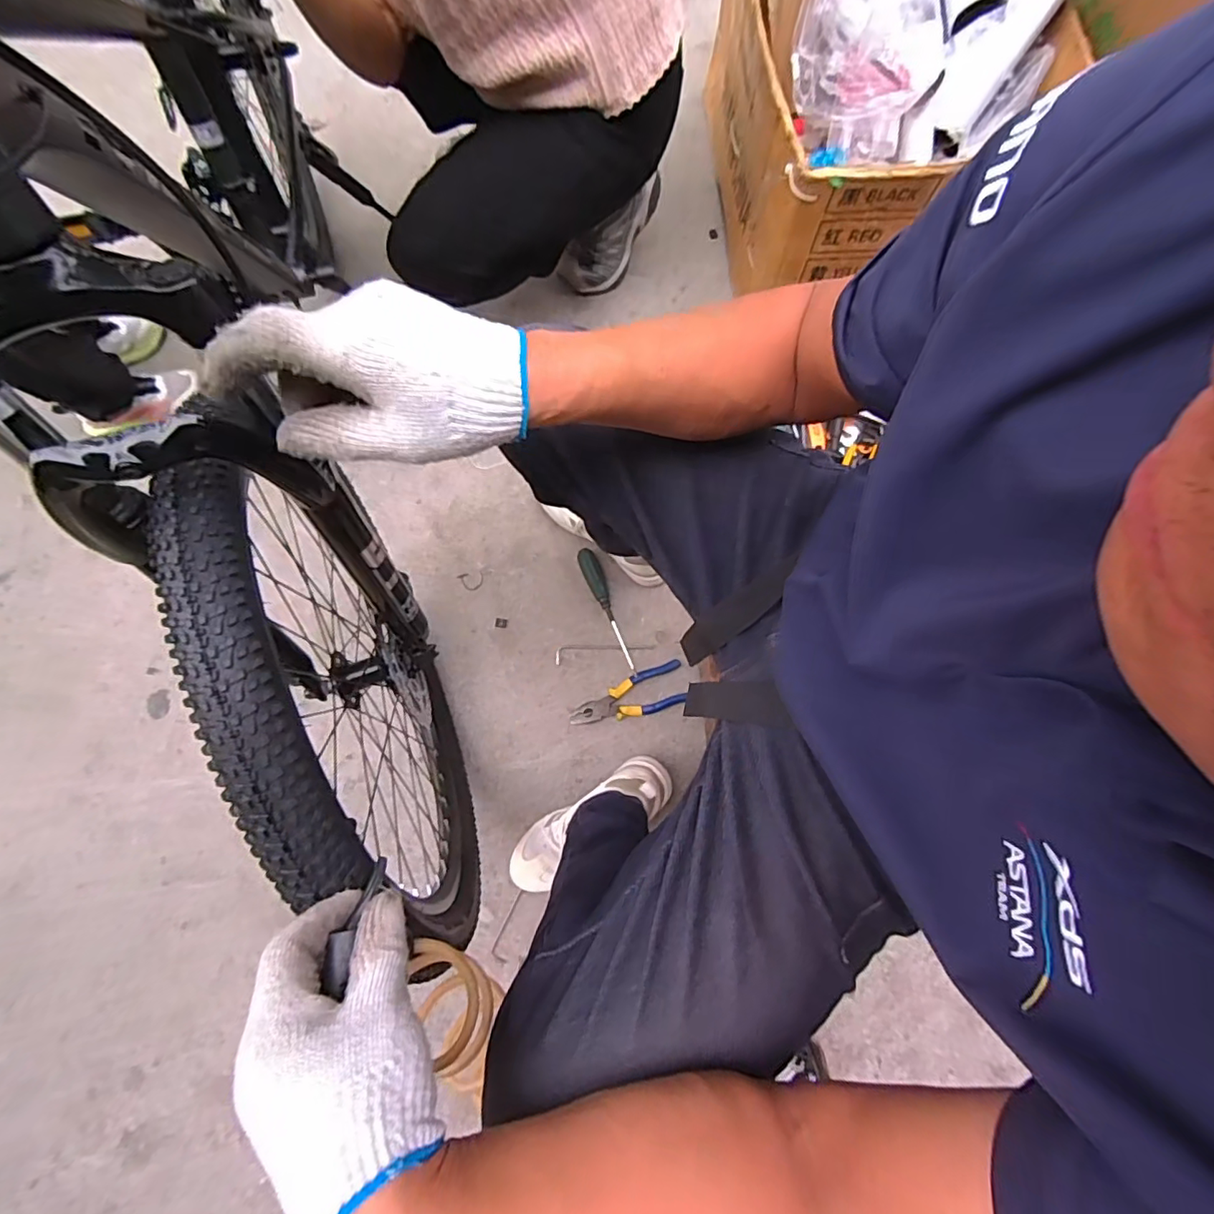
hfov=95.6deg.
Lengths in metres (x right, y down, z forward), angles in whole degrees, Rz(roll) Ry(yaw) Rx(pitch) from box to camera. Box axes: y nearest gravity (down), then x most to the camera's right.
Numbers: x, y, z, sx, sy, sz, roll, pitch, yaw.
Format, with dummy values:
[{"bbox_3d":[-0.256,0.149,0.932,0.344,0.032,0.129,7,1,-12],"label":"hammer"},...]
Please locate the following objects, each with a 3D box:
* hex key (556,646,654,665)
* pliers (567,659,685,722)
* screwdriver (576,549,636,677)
[{"bbox_3d":[-0.006,0.070,0.925,0.165,0.006,0.029,-9,76,2],"label":"hex key"},{"bbox_3d":[0.034,0.149,0.897,0.191,0.019,0.069,-18,76,-2],"label":"pliers"},{"bbox_3d":[0.000,0.004,0.926,0.032,0.022,0.223,-21,77,-3],"label":"screwdriver"}]

